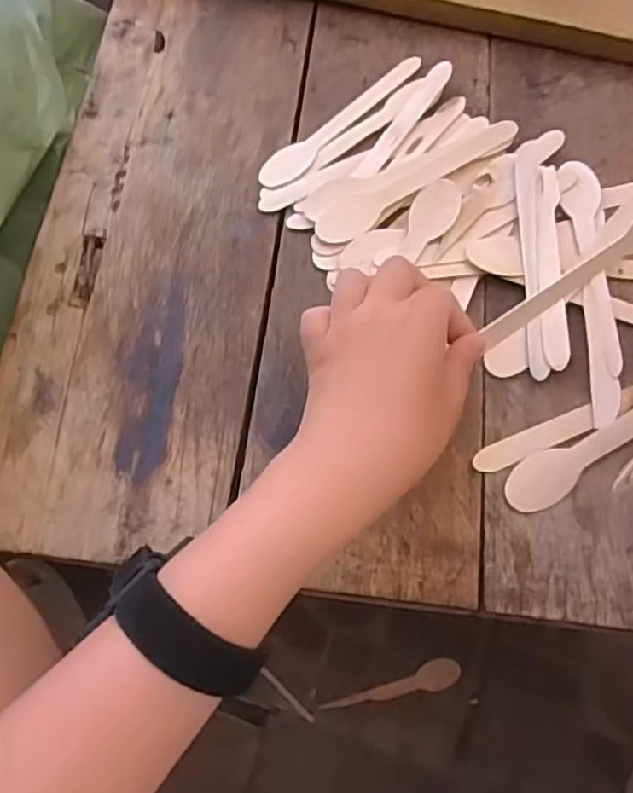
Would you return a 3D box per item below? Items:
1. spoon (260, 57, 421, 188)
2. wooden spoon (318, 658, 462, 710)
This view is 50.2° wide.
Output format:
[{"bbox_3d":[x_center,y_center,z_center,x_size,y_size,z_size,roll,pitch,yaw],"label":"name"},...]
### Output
[{"bbox_3d":[0.017,-0.199,0.479,0.030,0.004,0.153,39,74,14],"label":"spoon"},{"bbox_3d":[0.078,0.298,0.690,0.144,0.009,0.030,-14,69,-5],"label":"wooden spoon"}]

